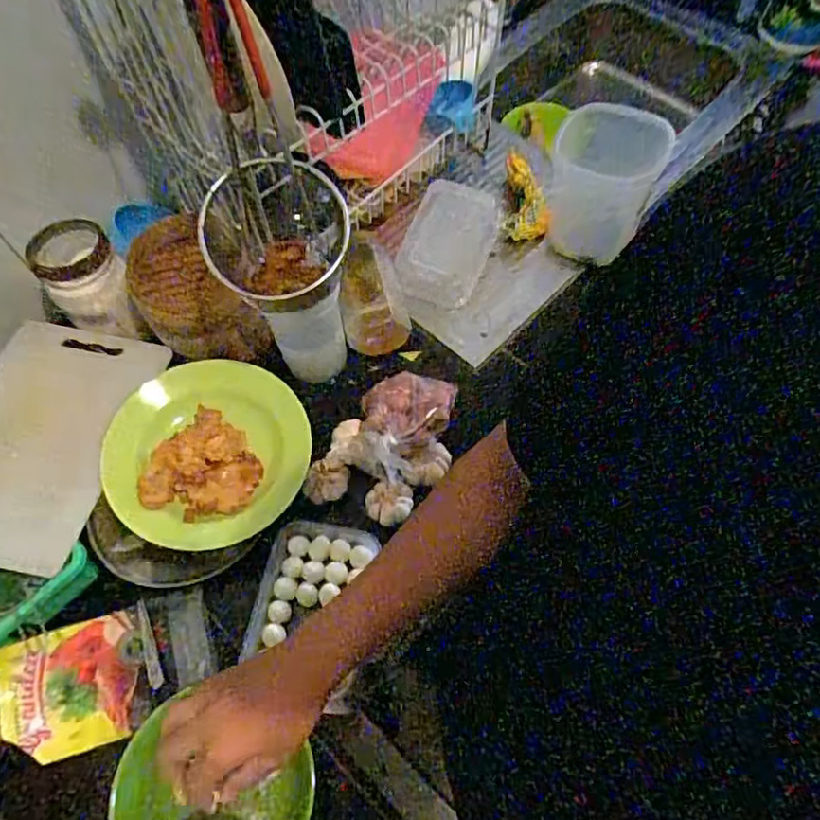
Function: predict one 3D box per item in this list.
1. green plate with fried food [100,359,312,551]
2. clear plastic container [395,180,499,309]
[{"bbox_3d":[-0.221,0.046,0.673,0.197,0.024,0.215,5,68,-13],"label":"green plate with fried food"},{"bbox_3d":[0.054,-0.233,0.850,0.106,0.047,0.206,17,65,10],"label":"clear plastic container"}]

